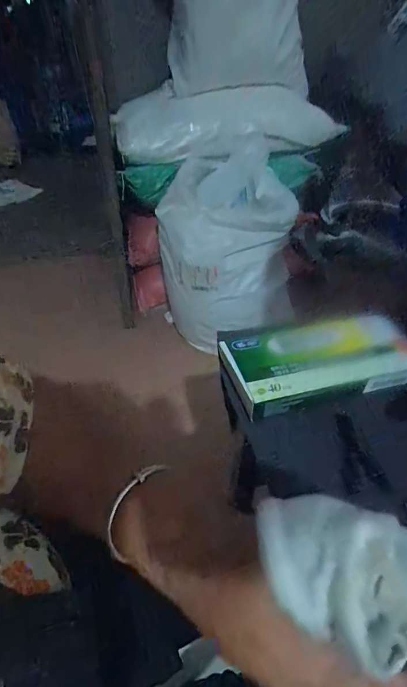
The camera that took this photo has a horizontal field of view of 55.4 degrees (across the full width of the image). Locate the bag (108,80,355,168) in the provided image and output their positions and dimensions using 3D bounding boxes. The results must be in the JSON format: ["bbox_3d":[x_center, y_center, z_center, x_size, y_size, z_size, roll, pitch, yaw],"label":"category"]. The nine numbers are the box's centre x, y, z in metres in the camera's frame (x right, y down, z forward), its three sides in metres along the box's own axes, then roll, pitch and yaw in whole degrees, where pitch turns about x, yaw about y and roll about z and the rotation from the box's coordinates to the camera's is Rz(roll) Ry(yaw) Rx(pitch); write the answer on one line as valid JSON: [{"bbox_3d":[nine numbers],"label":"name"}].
[{"bbox_3d":[0.072,-0.650,1.145,0.658,0.143,0.178,-9,43,-10],"label":"bag"}]

